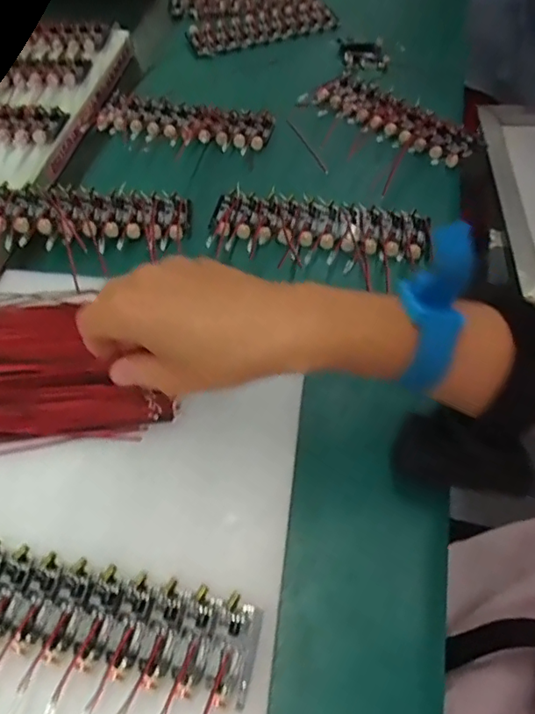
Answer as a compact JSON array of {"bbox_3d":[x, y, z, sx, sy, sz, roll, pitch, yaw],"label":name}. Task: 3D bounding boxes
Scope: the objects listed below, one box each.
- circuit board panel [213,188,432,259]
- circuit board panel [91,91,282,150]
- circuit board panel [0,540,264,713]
[{"bbox_3d":[0.039,-0.101,0.412,0.158,0.008,0.053,9,57,5],"label":"circuit board panel"},{"bbox_3d":[-0.076,-0.210,0.491,0.158,0.013,0.065,11,57,6],"label":"circuit board panel"},{"bbox_3d":[-0.088,0.126,0.253,0.162,0.009,0.059,12,57,6],"label":"circuit board panel"}]

